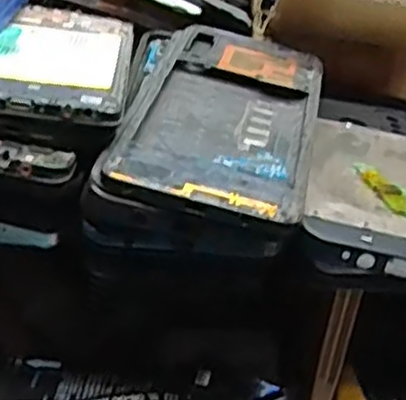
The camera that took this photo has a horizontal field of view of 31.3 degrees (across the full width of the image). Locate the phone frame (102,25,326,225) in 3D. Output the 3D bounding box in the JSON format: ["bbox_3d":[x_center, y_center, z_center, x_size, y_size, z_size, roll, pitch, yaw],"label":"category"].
[{"bbox_3d":[0.012,-0.039,0.314,0.074,0.009,0.152,14,34,3],"label":"phone frame"}]

